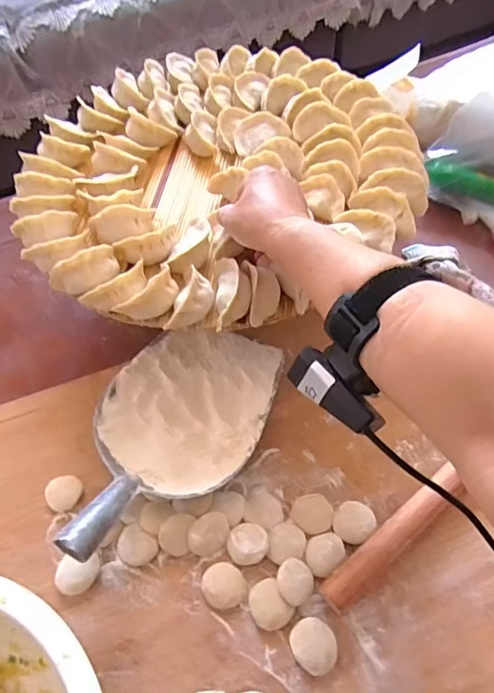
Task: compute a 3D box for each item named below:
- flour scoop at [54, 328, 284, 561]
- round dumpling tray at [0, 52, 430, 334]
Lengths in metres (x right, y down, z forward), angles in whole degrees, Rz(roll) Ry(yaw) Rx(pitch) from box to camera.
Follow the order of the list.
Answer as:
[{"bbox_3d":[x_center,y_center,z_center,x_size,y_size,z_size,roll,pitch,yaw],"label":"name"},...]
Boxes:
[{"bbox_3d":[-0.070,0.076,0.465,0.151,0.083,0.253,19,59,14],"label":"flour scoop"},{"bbox_3d":[-0.034,-0.199,0.540,0.419,0.040,0.394,-1,57,1],"label":"round dumpling tray"}]

